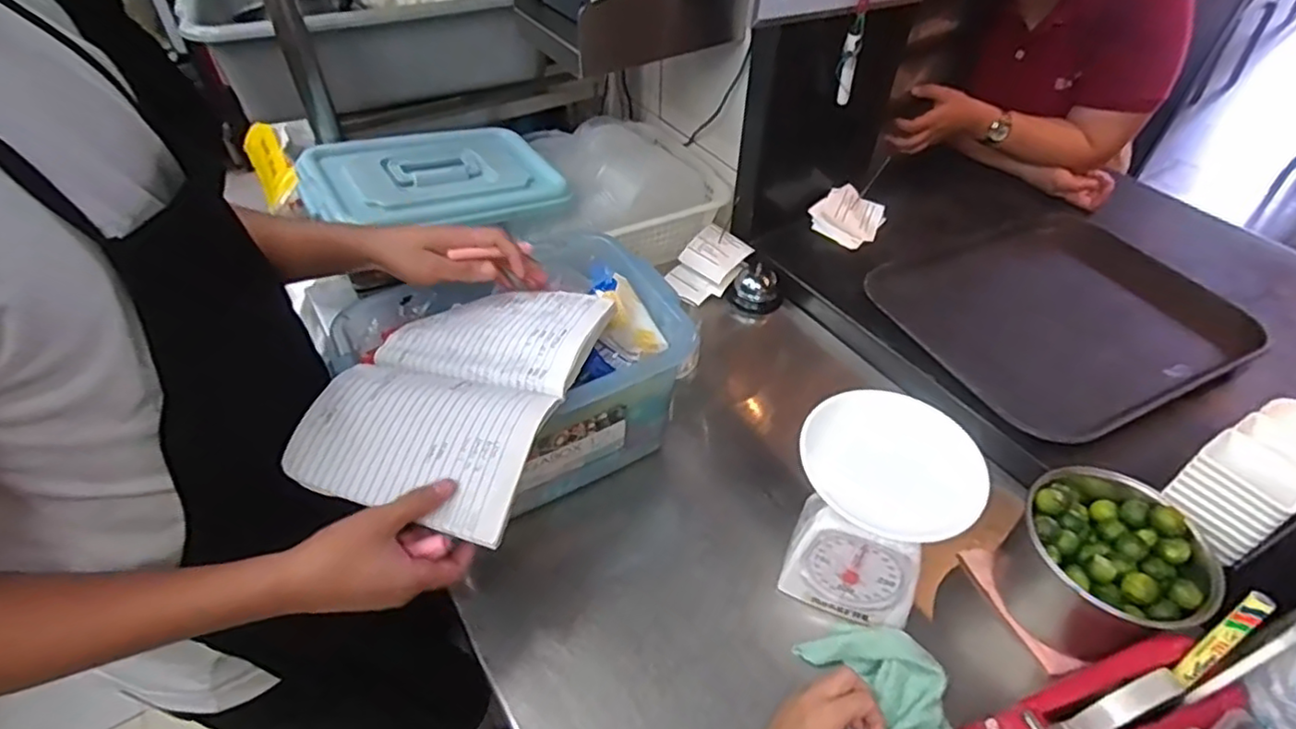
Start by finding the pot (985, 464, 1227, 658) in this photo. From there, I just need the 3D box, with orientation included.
[{"bbox_3d":[0.426,0.188,0.610,0.134,0.117,0.147,1,45,-1],"label":"pot"}]

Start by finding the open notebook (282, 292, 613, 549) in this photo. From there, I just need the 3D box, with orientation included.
[{"bbox_3d":[-0.169,0.013,0.589,0.198,0.041,0.262,14,47,13],"label":"open notebook"}]

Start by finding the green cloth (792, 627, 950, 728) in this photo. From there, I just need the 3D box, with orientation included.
[{"bbox_3d":[0.214,0.293,0.567,0.092,0.035,0.141,-16,48,-16],"label":"green cloth"}]

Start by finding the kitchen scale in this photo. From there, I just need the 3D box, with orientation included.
[{"bbox_3d":[0.212,0.142,0.622,0.148,0.179,0.138,20,49,18],"label":"kitchen scale"}]

